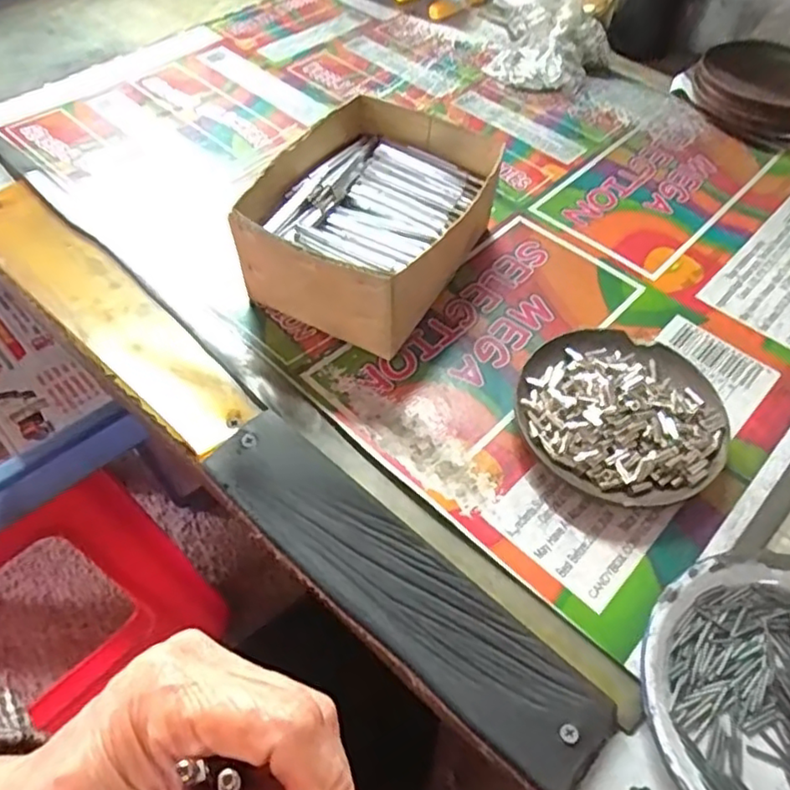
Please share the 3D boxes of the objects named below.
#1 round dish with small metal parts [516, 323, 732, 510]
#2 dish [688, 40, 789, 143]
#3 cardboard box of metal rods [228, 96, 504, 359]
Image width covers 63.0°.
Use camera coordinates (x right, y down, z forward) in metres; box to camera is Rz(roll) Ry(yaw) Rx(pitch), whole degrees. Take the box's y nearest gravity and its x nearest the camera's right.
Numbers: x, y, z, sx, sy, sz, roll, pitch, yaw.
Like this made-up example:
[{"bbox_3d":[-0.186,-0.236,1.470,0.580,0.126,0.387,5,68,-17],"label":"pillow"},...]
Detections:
[{"bbox_3d":[0.128,0.010,0.364,0.111,0.027,0.109,0,56,0],"label":"round dish with small metal parts"},{"bbox_3d":[0.327,-0.270,0.560,0.115,0.033,0.111,0,56,0],"label":"dish"},{"bbox_3d":[-0.013,-0.111,0.418,0.124,0.073,0.151,24,59,15],"label":"cardboard box of metal rods"}]

